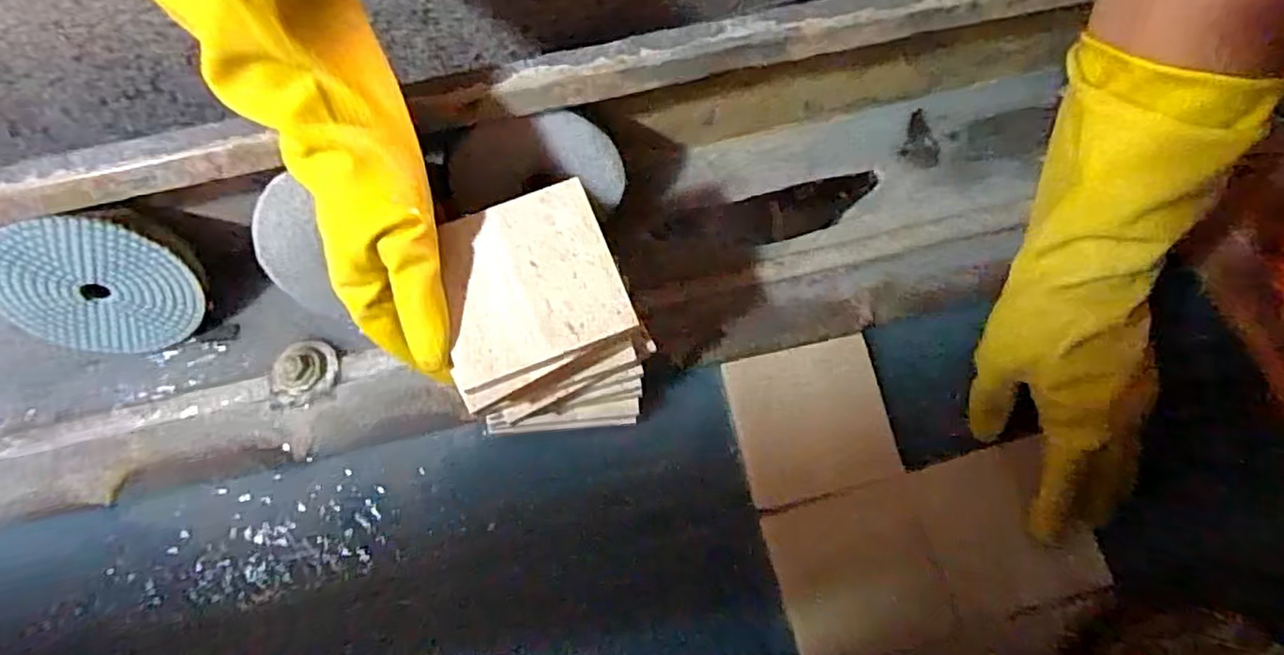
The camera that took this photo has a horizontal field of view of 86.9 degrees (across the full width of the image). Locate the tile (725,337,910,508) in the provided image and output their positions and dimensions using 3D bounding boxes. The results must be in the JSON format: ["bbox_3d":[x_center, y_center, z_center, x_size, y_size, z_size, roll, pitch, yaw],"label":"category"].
[{"bbox_3d":[0.111,0.061,0.453,0.098,0.007,0.098,-12,75,-1],"label":"tile"}]

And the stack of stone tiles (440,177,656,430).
[{"bbox_3d":[-0.061,-0.004,0.407,0.105,0.097,0.118,-19,71,-5],"label":"stack of stone tiles"}]

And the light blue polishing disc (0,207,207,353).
[{"bbox_3d":[-0.344,-0.030,0.430,0.110,0.110,0.018,2,45,-24],"label":"light blue polishing disc"}]

